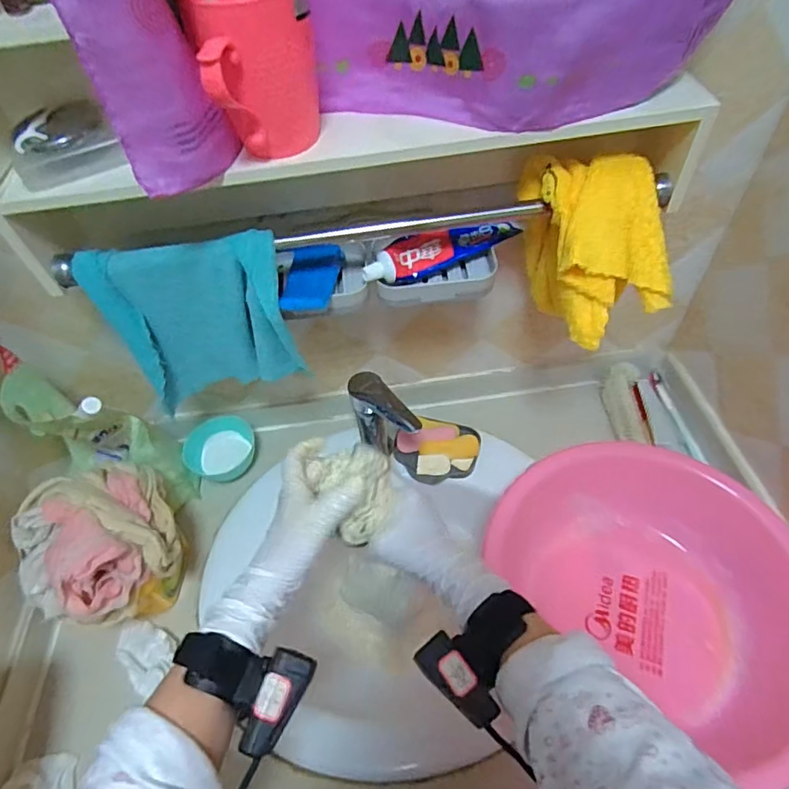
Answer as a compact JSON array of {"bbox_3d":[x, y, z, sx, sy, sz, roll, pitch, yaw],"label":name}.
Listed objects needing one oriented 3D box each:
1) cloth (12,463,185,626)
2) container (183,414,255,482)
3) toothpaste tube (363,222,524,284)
[{"bbox_3d":[-0.321,0.158,0.566,0.149,0.089,0.153,-33,57,-19],"label":"cloth"},{"bbox_3d":[-0.259,0.078,0.782,0.085,0.053,0.085,-3,52,3],"label":"container"},{"bbox_3d":[0.049,-0.150,0.538,0.170,0.030,0.037,-20,53,-10],"label":"toothpaste tube"}]

